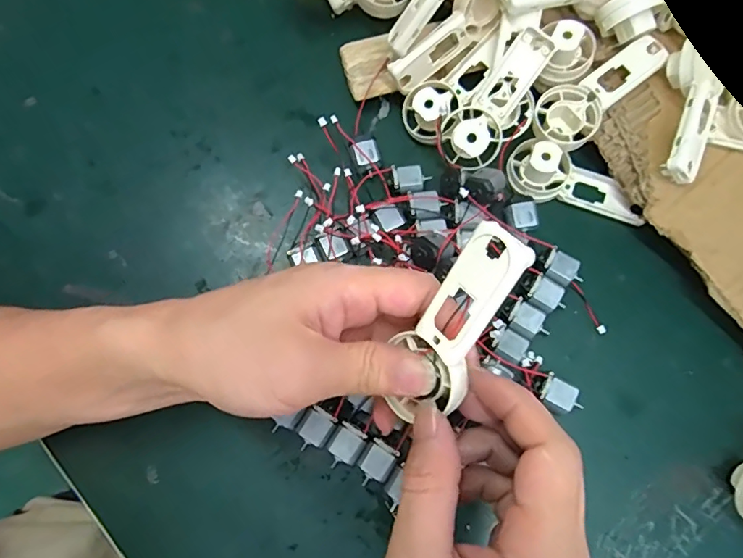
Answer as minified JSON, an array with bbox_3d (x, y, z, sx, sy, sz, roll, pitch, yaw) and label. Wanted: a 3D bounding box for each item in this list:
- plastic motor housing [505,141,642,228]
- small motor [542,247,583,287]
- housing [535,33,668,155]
[{"bbox_3d":[0.132,-0.059,0.320,0.088,0.022,0.036,23,75,-6],"label":"plastic motor housing"},{"bbox_3d":[0.116,-0.004,0.308,0.026,0.014,0.019,34,77,10],"label":"small motor"},{"bbox_3d":[0.146,-0.119,0.319,0.091,0.019,0.039,-38,76,3],"label":"housing"}]

